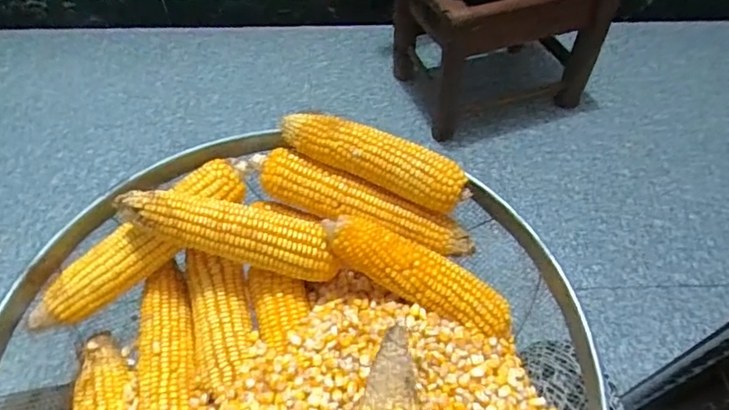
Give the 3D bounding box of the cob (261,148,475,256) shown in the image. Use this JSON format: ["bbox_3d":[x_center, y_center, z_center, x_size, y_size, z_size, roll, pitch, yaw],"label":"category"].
[{"bbox_3d":[-0.005,0.000,0.535,0.242,0.040,0.045,19,55,12],"label":"cob"}]

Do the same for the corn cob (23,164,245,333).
[{"bbox_3d":[-0.213,0.033,0.507,0.233,0.049,0.049,-36,62,-25],"label":"corn cob"}]

